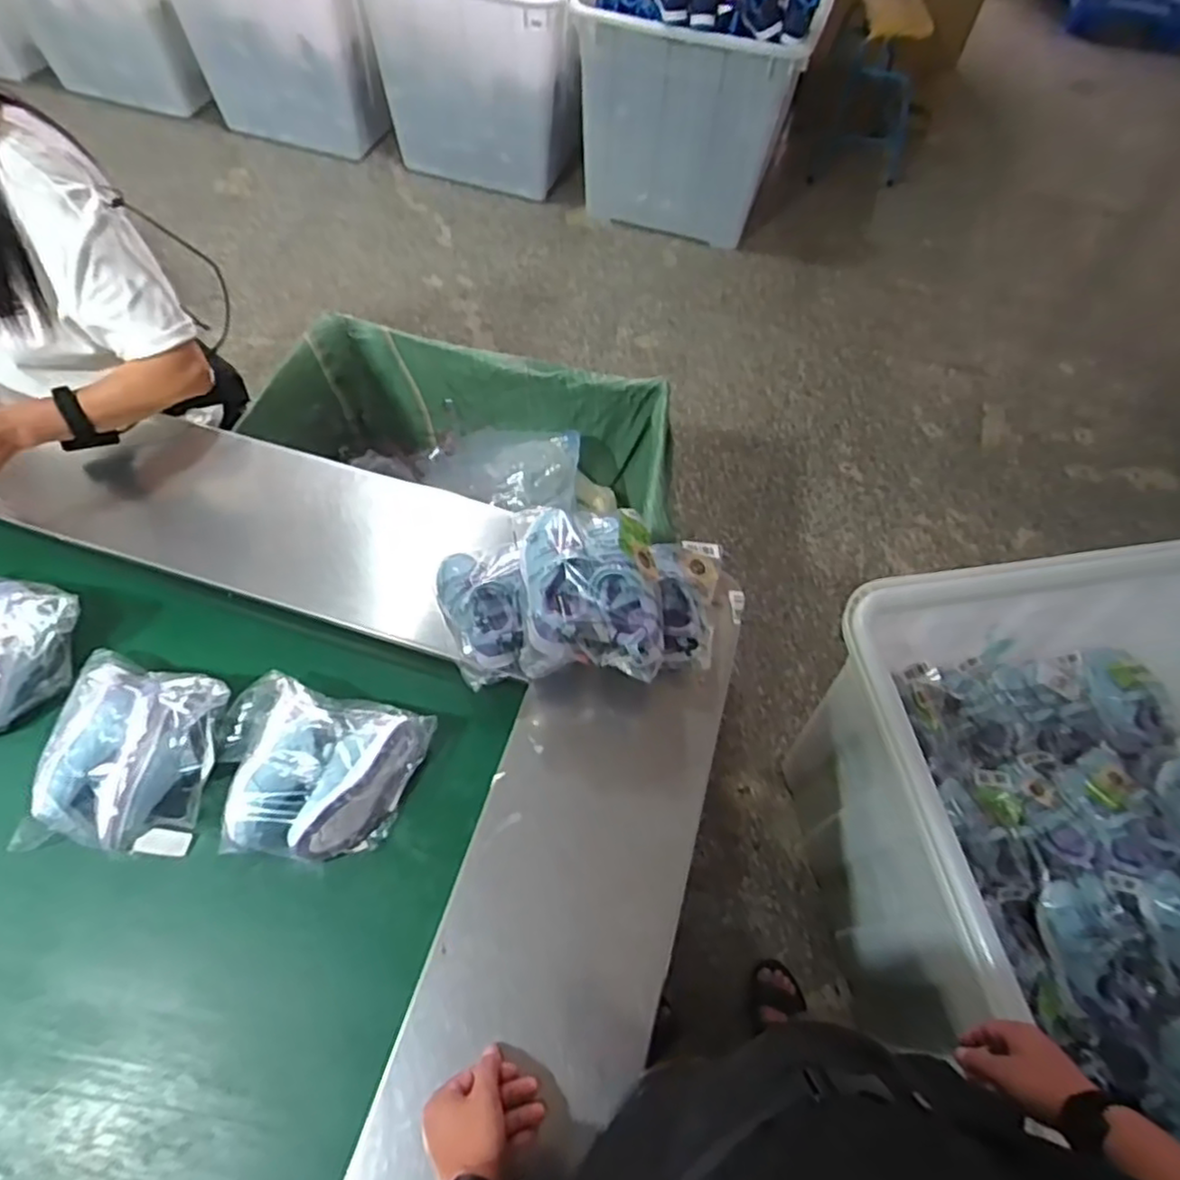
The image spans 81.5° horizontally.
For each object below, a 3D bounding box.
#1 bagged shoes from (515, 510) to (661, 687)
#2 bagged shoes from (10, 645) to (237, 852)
[{"bbox_3d":[0.000,-0.004,0.832,0.175,0.083,0.209,2,60,-3],"label":"bagged shoes"},{"bbox_3d":[-0.531,0.188,0.782,0.187,0.086,0.204,11,60,3],"label":"bagged shoes"}]

